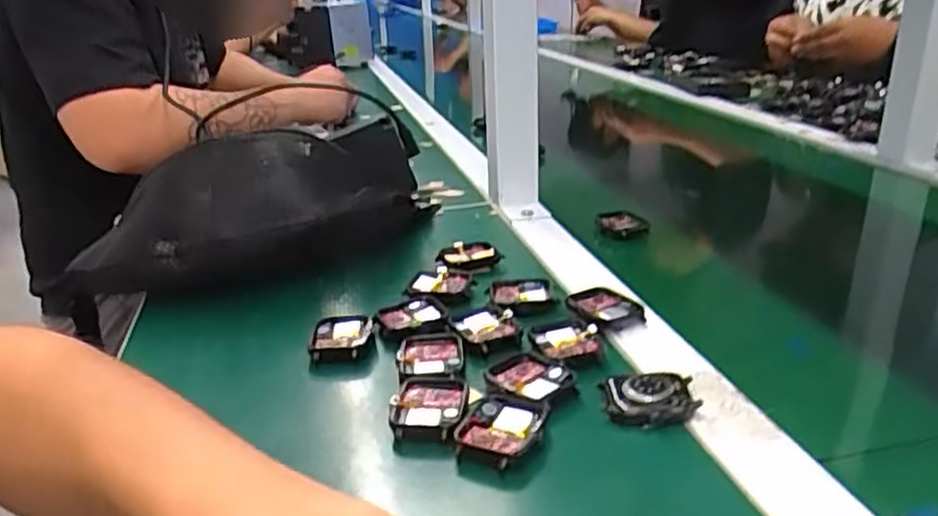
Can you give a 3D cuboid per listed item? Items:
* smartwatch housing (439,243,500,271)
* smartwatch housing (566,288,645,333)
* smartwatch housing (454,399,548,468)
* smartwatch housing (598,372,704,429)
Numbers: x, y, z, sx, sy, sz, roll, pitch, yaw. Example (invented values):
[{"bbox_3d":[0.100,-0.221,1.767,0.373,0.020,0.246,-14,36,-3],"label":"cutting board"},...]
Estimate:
[{"bbox_3d":[0.000,-0.001,0.548,0.045,0.008,0.038,-4,23,-6],"label":"smartwatch housing"},{"bbox_3d":[0.087,0.031,0.459,0.037,0.007,0.045,-11,25,-21],"label":"smartwatch housing"},{"bbox_3d":[0.016,0.082,0.349,0.038,0.006,0.043,7,24,18],"label":"smartwatch housing"},{"bbox_3d":[0.092,0.071,0.371,0.046,0.012,0.033,2,23,8],"label":"smartwatch housing"}]

